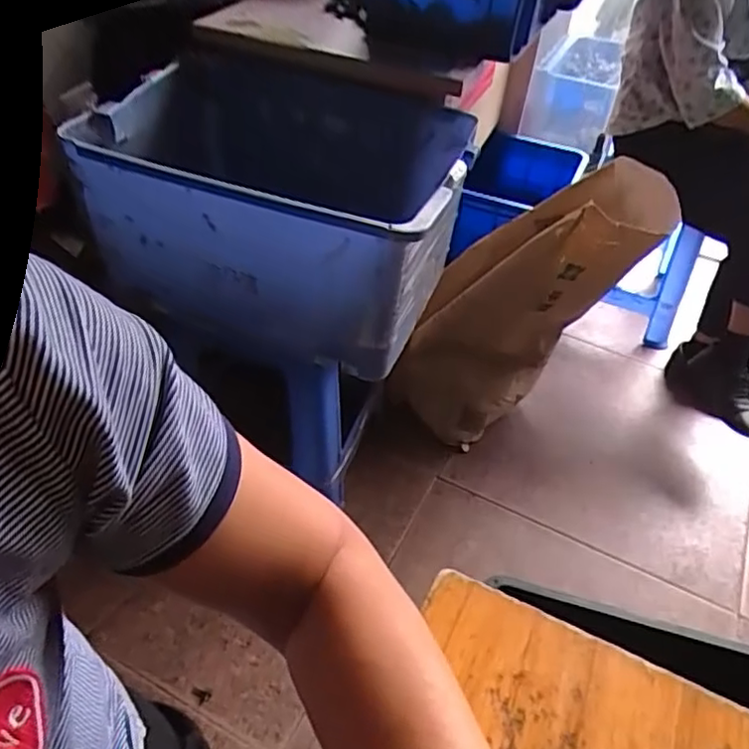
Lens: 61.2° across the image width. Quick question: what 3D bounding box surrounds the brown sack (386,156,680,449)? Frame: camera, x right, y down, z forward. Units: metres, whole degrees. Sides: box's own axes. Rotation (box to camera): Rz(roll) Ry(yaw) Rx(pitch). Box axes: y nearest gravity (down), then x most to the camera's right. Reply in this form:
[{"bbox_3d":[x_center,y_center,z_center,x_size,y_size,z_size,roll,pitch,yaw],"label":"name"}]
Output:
[{"bbox_3d":[0.298,-0.137,1.285,0.301,0.652,0.216,17,40,-24],"label":"brown sack"}]

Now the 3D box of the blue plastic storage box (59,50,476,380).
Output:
[{"bbox_3d":[-0.132,-0.233,0.909,0.471,0.295,0.336,15,45,10],"label":"blue plastic storage box"}]

